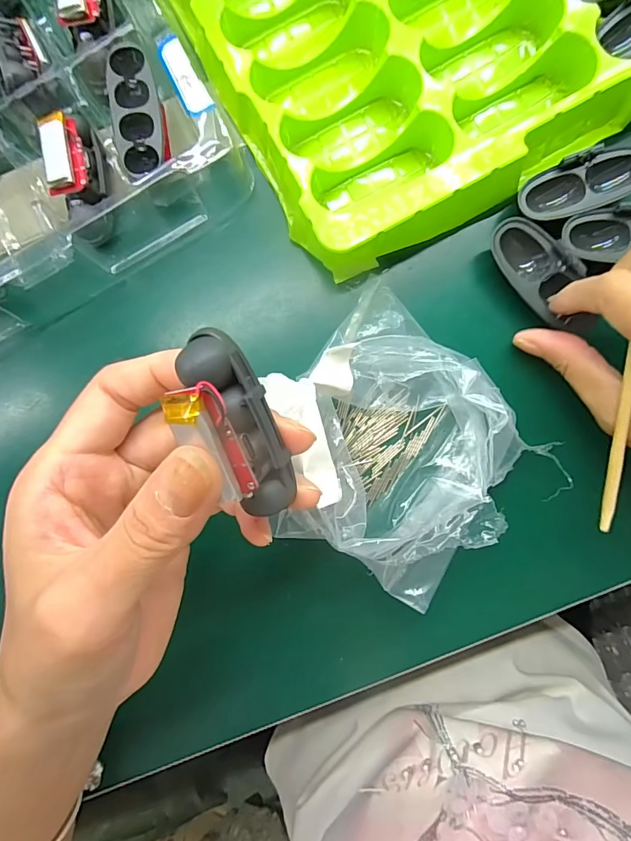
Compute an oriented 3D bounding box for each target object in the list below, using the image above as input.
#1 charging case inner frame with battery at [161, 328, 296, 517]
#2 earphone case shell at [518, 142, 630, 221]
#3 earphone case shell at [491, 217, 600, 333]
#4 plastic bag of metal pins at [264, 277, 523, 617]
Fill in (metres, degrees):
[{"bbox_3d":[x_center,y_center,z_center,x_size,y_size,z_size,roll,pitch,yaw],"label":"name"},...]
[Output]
[{"bbox_3d":[-0.023,0.005,0.124,0.022,0.019,0.060,-23,111,2],"label":"charging case inner frame with battery"},{"bbox_3d":[0.136,-0.119,0.210,0.065,0.014,0.026,-19,90,2],"label":"earphone case shell"},{"bbox_3d":[0.116,-0.072,0.209,0.024,0.016,0.067,-39,93,2],"label":"earphone case shell"},{"bbox_3d":[0.037,0.013,0.205,0.115,0.051,0.131,-43,89,1],"label":"plastic bag of metal pins"}]

